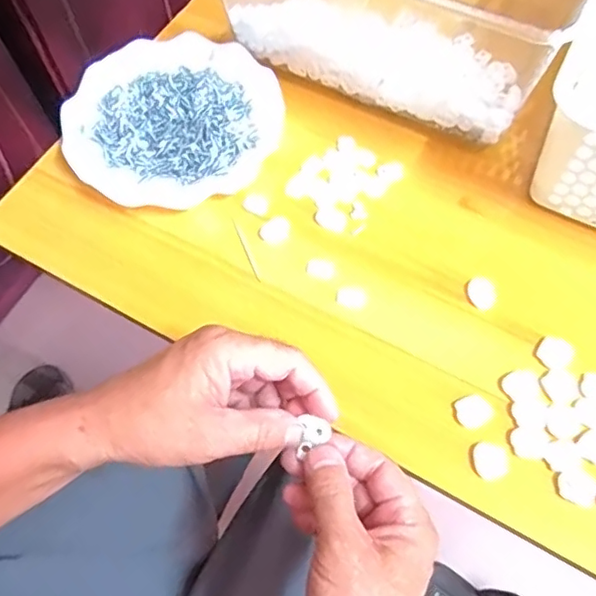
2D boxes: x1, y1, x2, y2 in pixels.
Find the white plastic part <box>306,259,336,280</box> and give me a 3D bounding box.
[{"bbox_3d":[0.018,-0.023,0.455,0.022,0.004,0.017,1,64,2],"label":"white plastic part"}]

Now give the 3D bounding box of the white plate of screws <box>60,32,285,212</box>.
[{"bbox_3d":[-0.106,-0.154,0.513,0.176,0.022,0.175,-1,63,1],"label":"white plate of screws"}]

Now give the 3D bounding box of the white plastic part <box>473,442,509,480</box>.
[{"bbox_3d":[0.127,0.107,0.387,0.022,0.004,0.023,-1,63,1],"label":"white plastic part"}]

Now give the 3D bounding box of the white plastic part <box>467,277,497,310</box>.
[{"bbox_3d":[0.138,-0.004,0.442,0.020,0.005,0.025,-17,64,-7],"label":"white plastic part"}]

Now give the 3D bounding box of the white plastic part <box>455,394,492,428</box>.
[{"bbox_3d":[0.119,0.077,0.402,0.022,0.005,0.020,-1,63,1],"label":"white plastic part"}]

